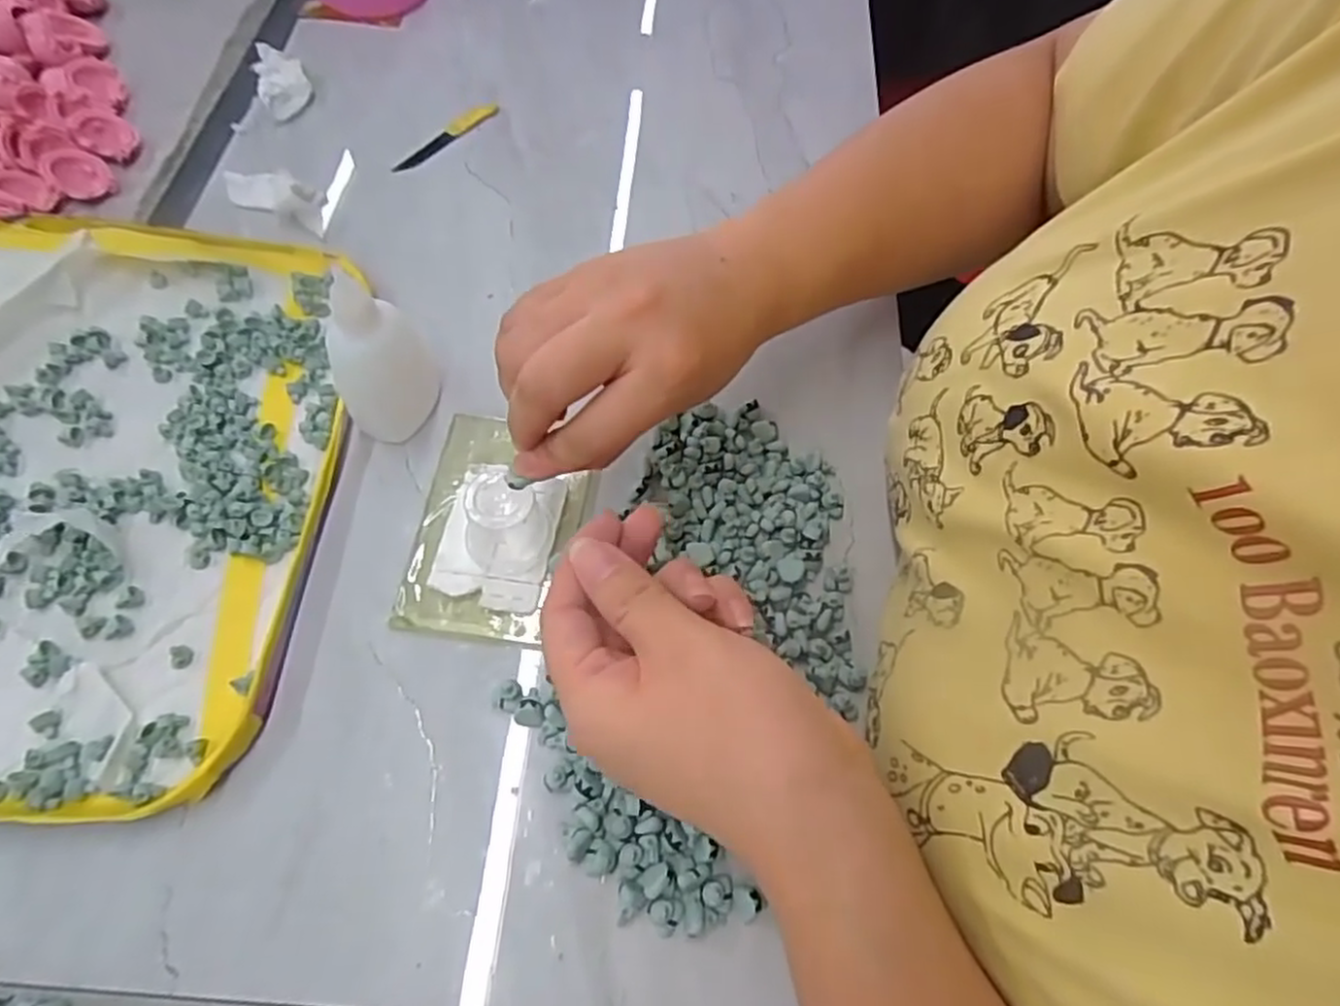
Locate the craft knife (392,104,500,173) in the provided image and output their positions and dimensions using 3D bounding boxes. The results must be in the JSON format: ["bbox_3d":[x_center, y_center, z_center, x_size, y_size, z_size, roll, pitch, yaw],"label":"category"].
[{"bbox_3d":[-0.138,-0.226,0.443,0.013,0.005,0.081,37,66,15],"label":"craft knife"}]

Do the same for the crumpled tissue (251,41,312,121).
[{"bbox_3d":[-0.243,-0.264,0.448,0.030,0.016,0.052,-23,68,-16],"label":"crumpled tissue"}]

